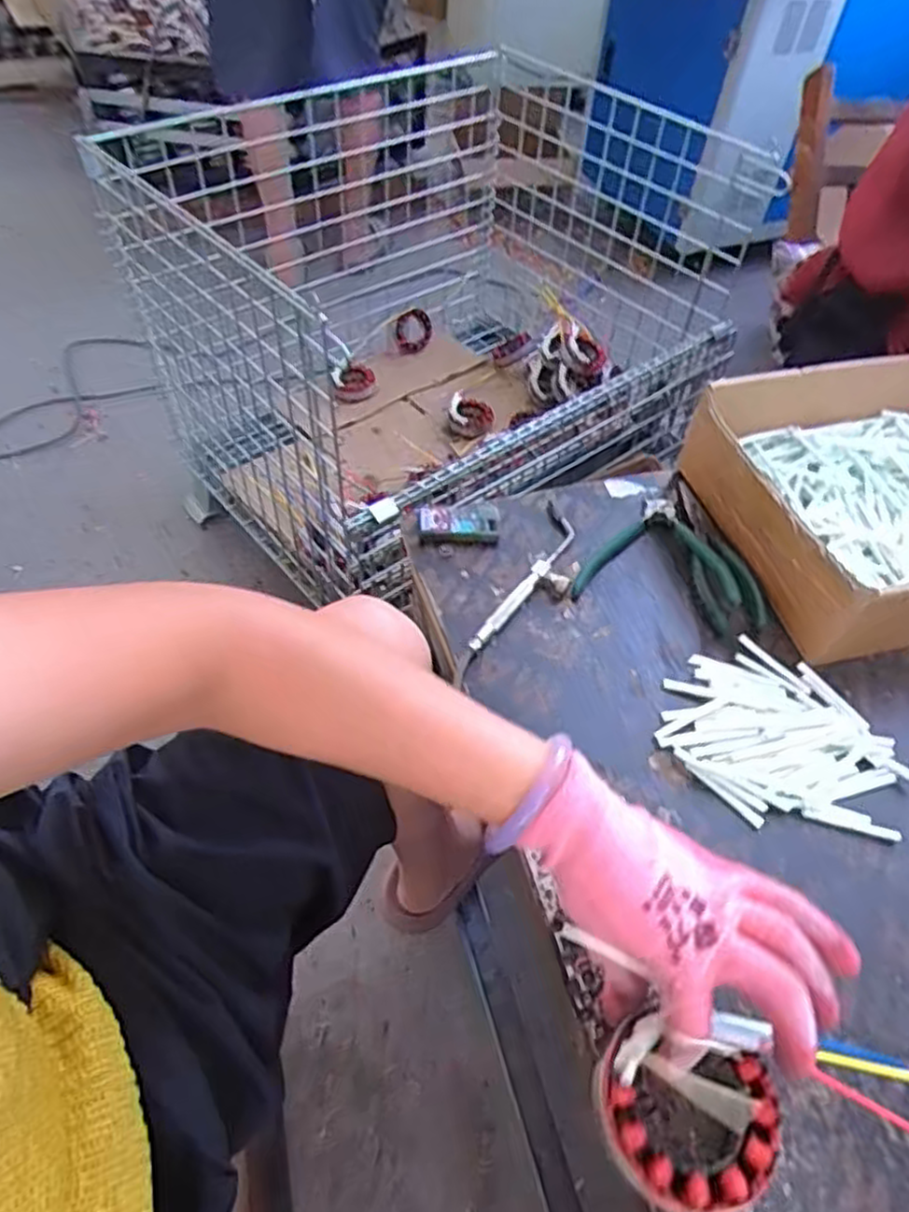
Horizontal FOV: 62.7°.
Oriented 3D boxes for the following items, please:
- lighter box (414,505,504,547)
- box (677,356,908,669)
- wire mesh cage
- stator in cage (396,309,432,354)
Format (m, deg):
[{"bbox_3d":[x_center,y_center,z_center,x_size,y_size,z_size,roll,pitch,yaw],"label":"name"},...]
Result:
[{"bbox_3d":[0.004,-0.069,0.633,0.070,0.016,0.032,3,51,-2],"label":"lighter box"},{"bbox_3d":[0.380,-0.088,0.637,0.303,0.095,0.247,-11,53,-13],"label":"box"},{"bbox_3d":[-0.014,-0.496,1.284,0.855,0.521,0.697,-33,60,-26],"label":"wire mesh cage"},{"bbox_3d":[-0.085,-0.583,1.591,0.080,0.088,0.025,5,21,-44],"label":"stator in cage"}]

